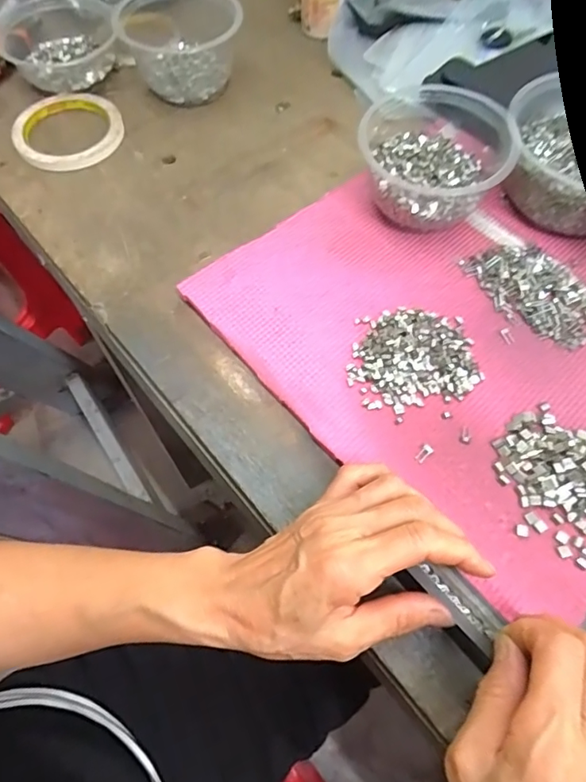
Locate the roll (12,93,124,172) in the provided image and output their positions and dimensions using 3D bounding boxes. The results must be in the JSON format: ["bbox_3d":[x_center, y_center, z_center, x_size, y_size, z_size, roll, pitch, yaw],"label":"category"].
[{"bbox_3d":[-0.210,-0.243,0.485,0.096,0.015,0.096,0,64,1],"label":"roll"}]

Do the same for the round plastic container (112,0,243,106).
[{"bbox_3d":[-0.109,-0.340,0.505,0.113,0.063,0.110,-15,64,-7],"label":"round plastic container"}]

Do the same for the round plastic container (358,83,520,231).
[{"bbox_3d":[0.111,-0.183,0.415,0.110,0.068,0.110,0,64,1],"label":"round plastic container"}]

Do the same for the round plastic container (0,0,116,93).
[{"bbox_3d":[-0.232,-0.349,0.516,0.115,0.048,0.125,0,64,1],"label":"round plastic container"}]

